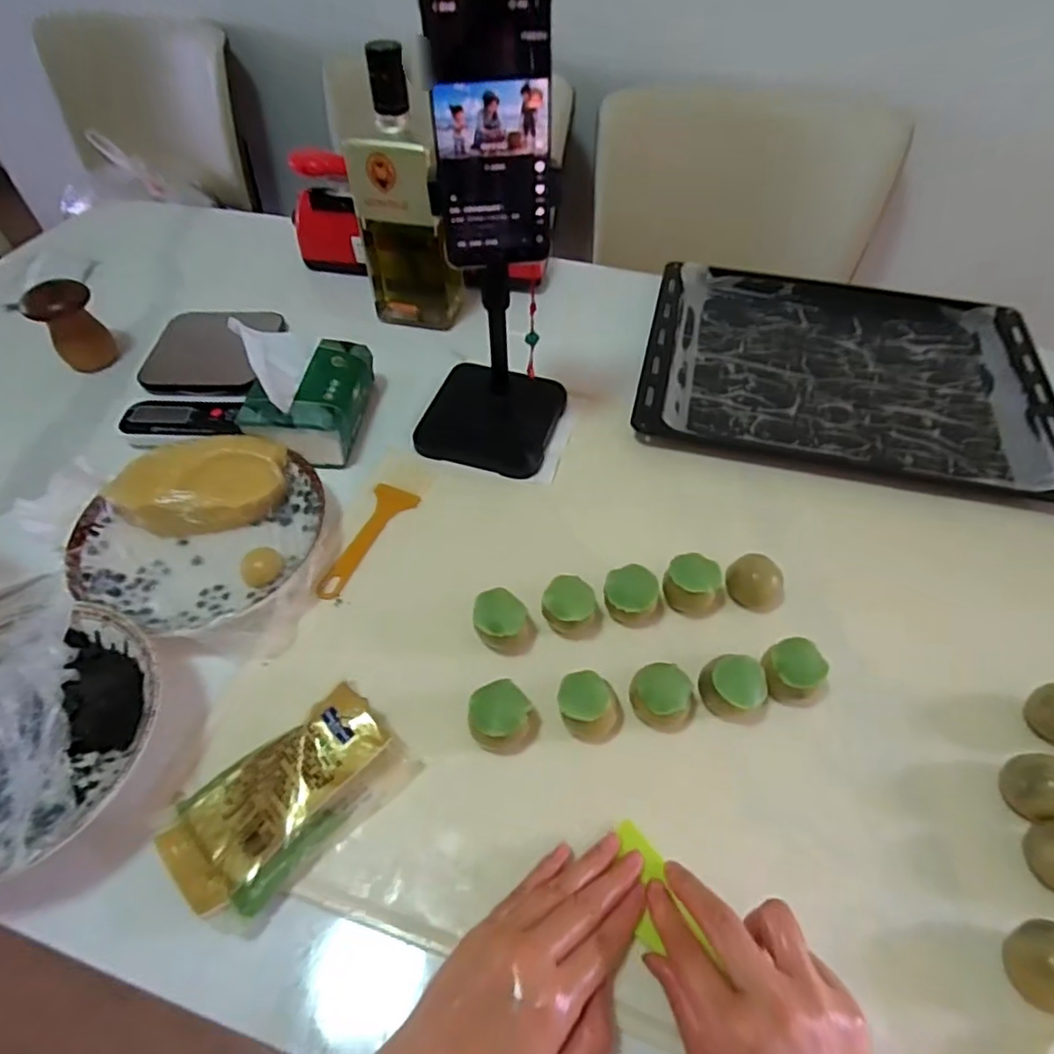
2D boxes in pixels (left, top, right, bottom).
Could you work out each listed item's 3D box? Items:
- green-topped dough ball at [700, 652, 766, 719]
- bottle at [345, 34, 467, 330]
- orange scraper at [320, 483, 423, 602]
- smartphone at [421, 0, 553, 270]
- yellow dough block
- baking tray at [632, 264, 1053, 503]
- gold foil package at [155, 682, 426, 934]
[{"bbox_3d":[0.143,0.113,0.441,0.038,0.041,0.036,0,52,0],"label":"green-topped dough ball"},{"bbox_3d":[-0.122,-0.323,0.641,0.100,0.244,0.070,-8,52,-5],"label":"bottle"},{"bbox_3d":[-0.133,0.013,0.537,0.040,0.004,0.122,13,53,11],"label":"orange scraper"},{"bbox_3d":[-0.021,-0.254,0.412,0.075,0.161,0.007,-6,42,-6],"label":"smartphone"},{"bbox_3d":[-0.274,-0.031,0.537,0.141,0.045,0.081,-16,54,-12],"label":"yellow dough block"},{"bbox_3d":[0.337,-0.175,0.680,0.403,0.027,0.318,13,53,8],"label":"baking tray"},{"bbox_3d":[-0.155,0.167,0.403,0.096,0.035,0.141,37,61,26],"label":"gold foil package"}]

